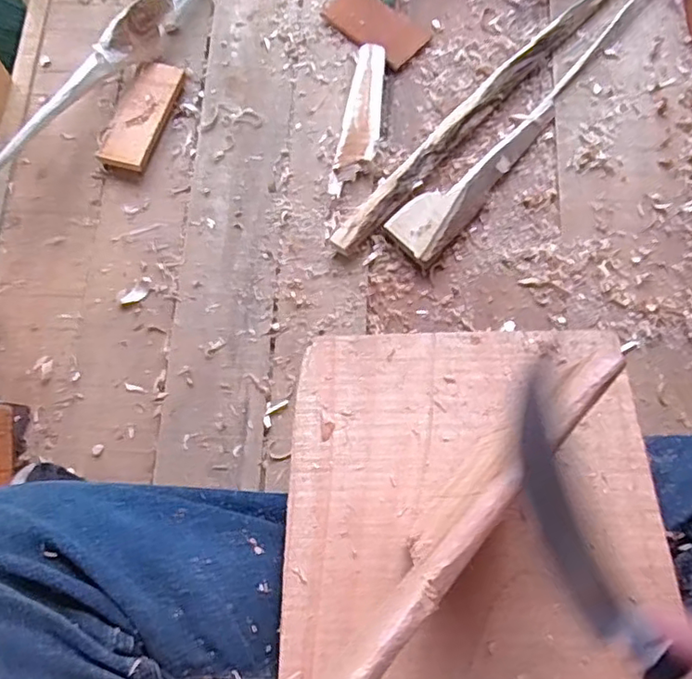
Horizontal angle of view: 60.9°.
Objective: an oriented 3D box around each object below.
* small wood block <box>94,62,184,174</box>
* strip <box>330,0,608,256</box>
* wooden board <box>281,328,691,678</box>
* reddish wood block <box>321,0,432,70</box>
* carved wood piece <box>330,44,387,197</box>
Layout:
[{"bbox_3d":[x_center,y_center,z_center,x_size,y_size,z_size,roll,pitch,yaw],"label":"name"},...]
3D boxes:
[{"bbox_3d":[-0.201,-0.219,0.577,0.049,0.016,0.117,16,74,4],"label":"small wood block"},{"bbox_3d":[0.137,-0.238,0.593,0.031,0.022,0.433,41,77,10],"label":"strip"},{"bbox_3d":[0.068,0.141,0.293,0.197,0.007,0.320,-1,62,3],"label":"wooden board"},{"bbox_3d":[0.032,-0.333,0.621,0.102,0.011,0.064,41,77,10],"label":"reddish wood block"},{"bbox_3d":[0.017,-0.217,0.584,0.037,0.020,0.166,11,74,2],"label":"carved wood piece"}]

